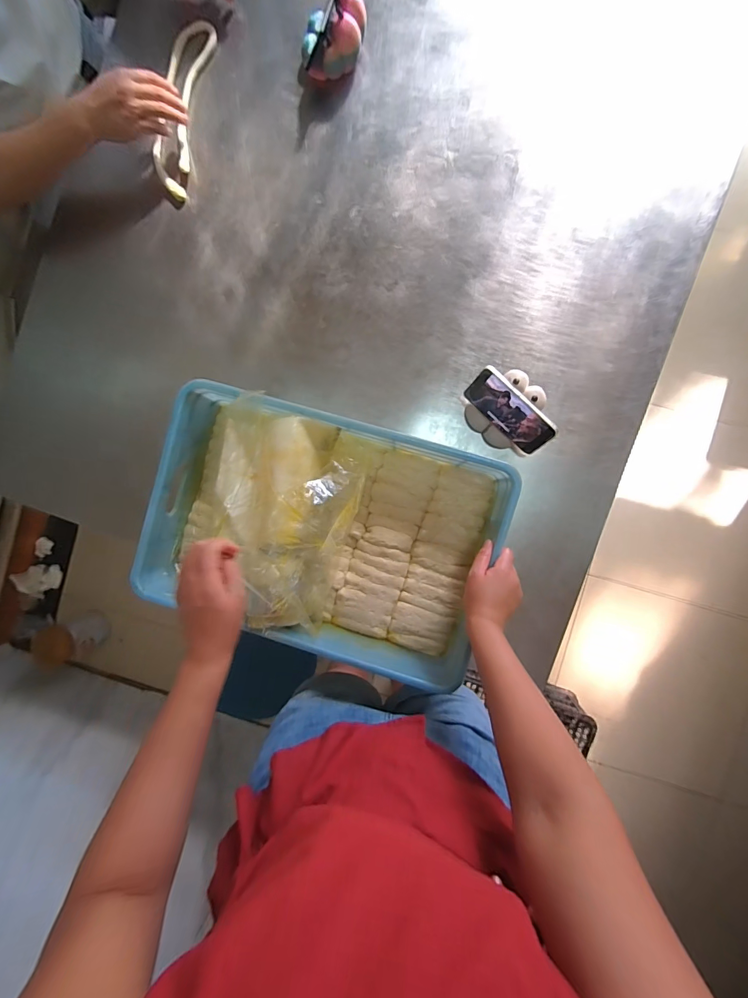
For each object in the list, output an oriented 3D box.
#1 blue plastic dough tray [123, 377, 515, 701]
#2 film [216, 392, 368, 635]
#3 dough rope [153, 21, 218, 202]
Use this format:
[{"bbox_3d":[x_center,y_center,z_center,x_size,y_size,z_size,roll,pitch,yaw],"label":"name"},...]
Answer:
[{"bbox_3d":[-0.075,0.051,0.593,0.495,0.118,0.335,16,90,2],"label":"blue plastic dough tray"},{"bbox_3d":[-0.140,0.030,0.544,0.213,0.121,0.301,15,90,2],"label":"film"},{"bbox_3d":[-0.330,-0.668,0.666,0.064,0.021,0.300,10,90,2],"label":"dough rope"}]

